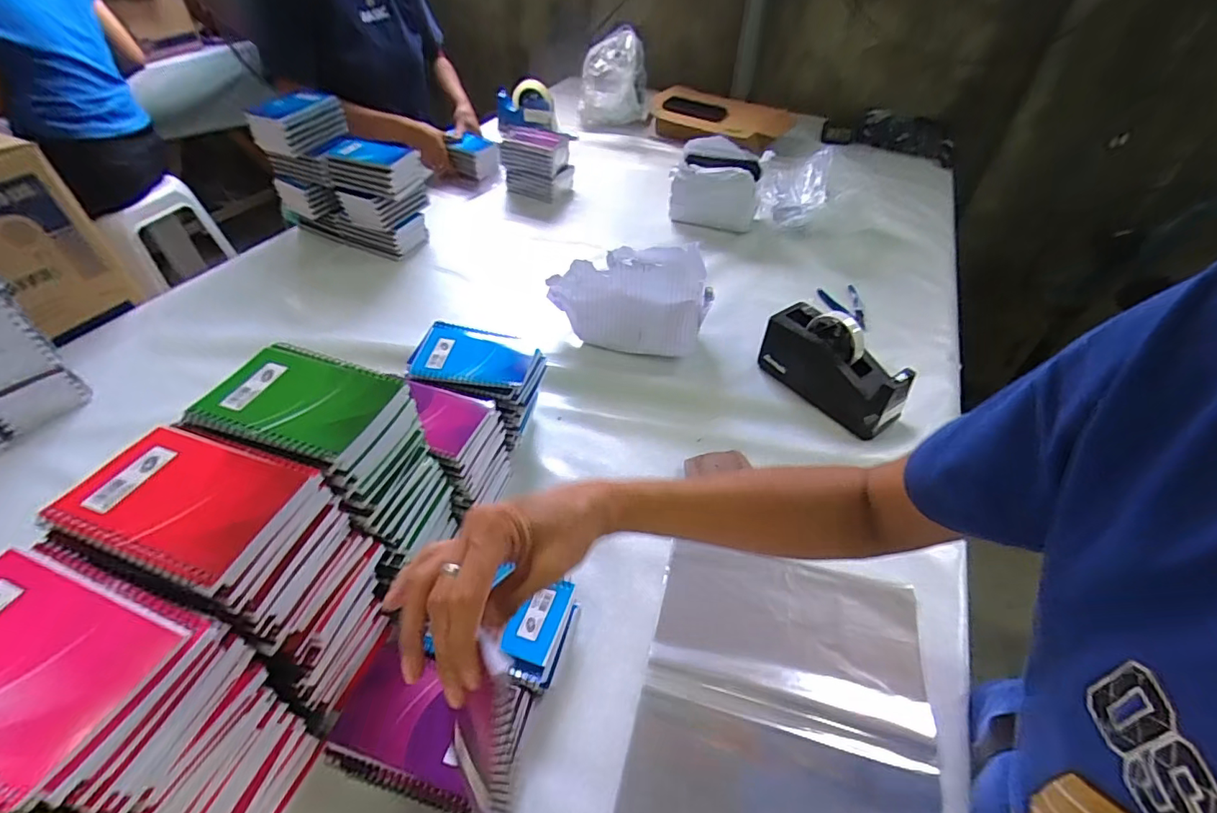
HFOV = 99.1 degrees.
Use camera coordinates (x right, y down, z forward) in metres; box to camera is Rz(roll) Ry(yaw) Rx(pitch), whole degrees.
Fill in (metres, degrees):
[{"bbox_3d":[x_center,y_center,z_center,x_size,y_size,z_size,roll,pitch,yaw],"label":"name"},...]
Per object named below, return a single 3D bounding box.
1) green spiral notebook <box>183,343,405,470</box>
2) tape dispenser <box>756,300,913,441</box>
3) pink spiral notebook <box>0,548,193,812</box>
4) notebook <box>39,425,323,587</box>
[{"bbox_3d":[-0.230,-0.007,0.393,0.131,0.013,0.090,13,46,12],"label":"green spiral notebook"},{"bbox_3d":[0.315,-0.059,0.727,0.075,0.109,0.197,-28,52,-27],"label":"tape dispenser"},{"bbox_3d":[-0.292,0.124,0.256,0.126,0.011,0.080,16,46,14],"label":"pink spiral notebook"},{"bbox_3d":[-0.266,0.055,0.328,0.129,0.009,0.088,14,46,12],"label":"notebook"}]

